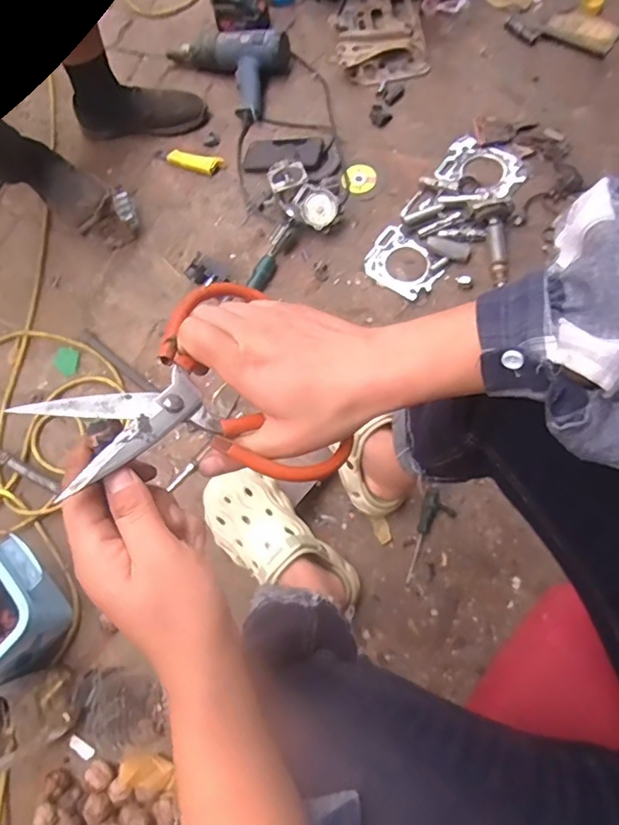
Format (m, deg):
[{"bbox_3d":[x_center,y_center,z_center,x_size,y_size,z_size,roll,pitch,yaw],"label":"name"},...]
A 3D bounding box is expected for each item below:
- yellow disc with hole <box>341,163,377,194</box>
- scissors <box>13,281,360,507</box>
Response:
[{"bbox_3d":[0.096,-0.441,1.027,0.059,0.009,0.057,0,93,9],"label":"yellow disc with hole"},{"bbox_3d":[-0.071,-0.004,0.325,0.166,0.010,0.144,-24,77,-35],"label":"scissors"}]

